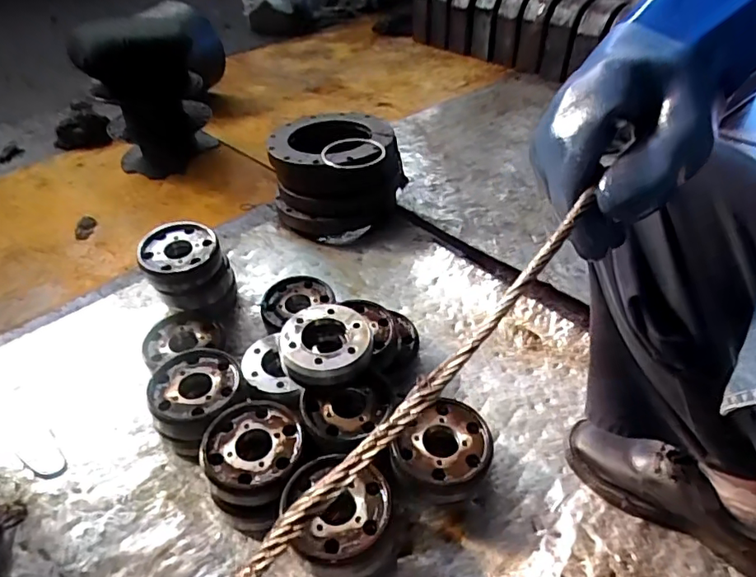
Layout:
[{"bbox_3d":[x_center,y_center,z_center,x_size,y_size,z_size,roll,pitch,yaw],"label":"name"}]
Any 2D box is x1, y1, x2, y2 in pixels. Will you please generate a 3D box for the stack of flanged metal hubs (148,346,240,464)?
[{"bbox_3d":[-0.241,0.151,0.715,0.110,0.078,0.122,-12,43,-15],"label":"stack of flanged metal hubs"}]

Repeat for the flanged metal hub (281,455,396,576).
[{"bbox_3d":[-0.043,0.269,0.615,0.116,0.088,0.120,0,41,0],"label":"flanged metal hub"}]

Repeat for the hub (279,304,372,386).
[{"bbox_3d":[-0.071,0.071,0.720,0.119,0.043,0.113,-1,43,1],"label":"hub"}]

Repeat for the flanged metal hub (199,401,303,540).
[{"bbox_3d":[-0.151,0.211,0.648,0.115,0.076,0.131,15,43,16],"label":"flanged metal hub"}]

